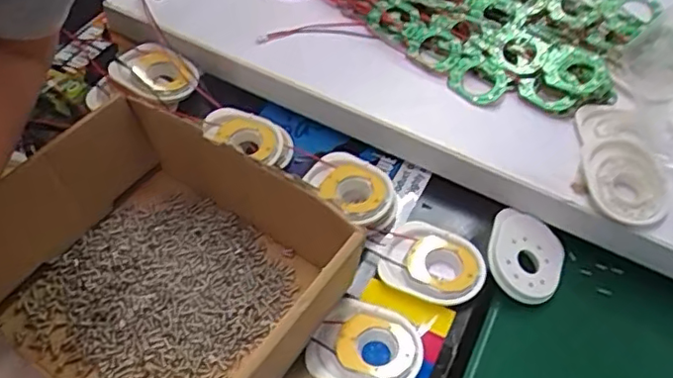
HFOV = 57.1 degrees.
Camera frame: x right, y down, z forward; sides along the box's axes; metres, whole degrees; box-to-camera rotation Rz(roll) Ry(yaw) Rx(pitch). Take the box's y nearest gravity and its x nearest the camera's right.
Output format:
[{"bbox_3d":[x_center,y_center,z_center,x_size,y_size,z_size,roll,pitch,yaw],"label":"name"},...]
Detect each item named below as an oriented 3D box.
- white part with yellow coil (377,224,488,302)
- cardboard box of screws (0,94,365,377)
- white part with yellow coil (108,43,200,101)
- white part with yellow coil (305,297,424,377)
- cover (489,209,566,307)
[{"bbox_3d":[0.055,0.042,0.357,0.060,0.012,0.045,20,53,11],"label":"white part with yellow coil"},{"bbox_3d":[-0.095,0.040,0.322,0.170,0.060,0.138,31,57,17],"label":"cardboard box of screws"},{"bbox_3d":[-0.125,-0.081,0.429,0.058,0.014,0.042,28,55,17],"label":"white part with yellow coil"},{"bbox_3d":[0.016,0.081,0.320,0.055,0.010,0.046,21,53,12],"label":"white part with yellow coil"},{"bbox_3d":[0.114,0.040,0.370,0.045,0.009,0.056,25,52,-6],"label":"cover"}]

